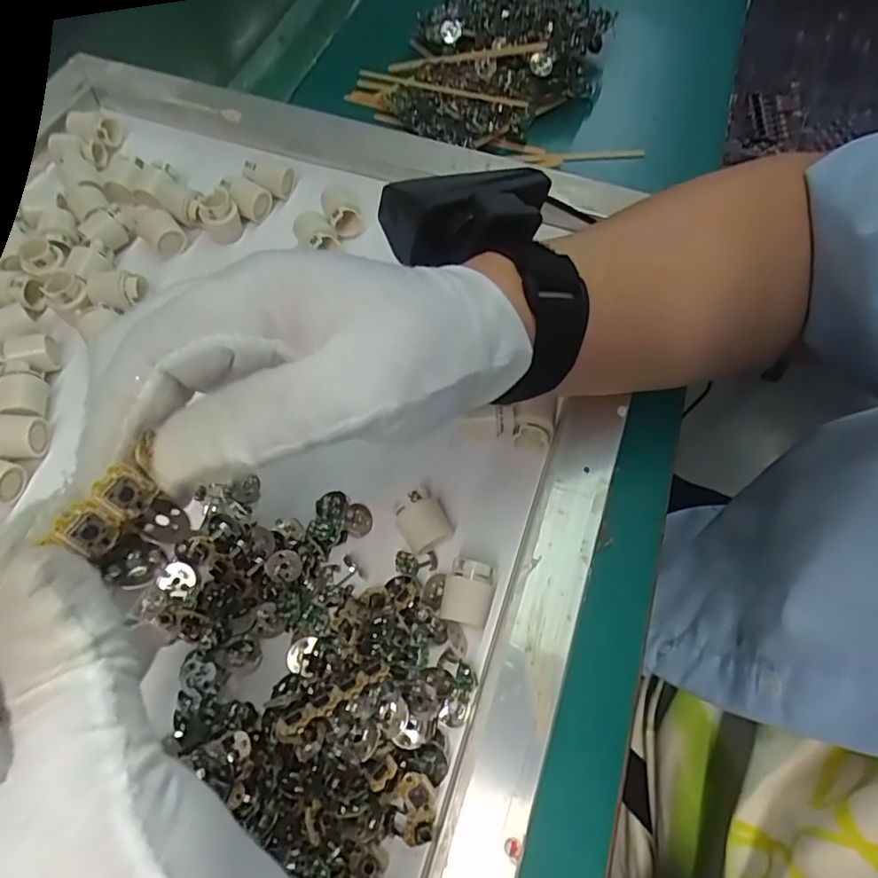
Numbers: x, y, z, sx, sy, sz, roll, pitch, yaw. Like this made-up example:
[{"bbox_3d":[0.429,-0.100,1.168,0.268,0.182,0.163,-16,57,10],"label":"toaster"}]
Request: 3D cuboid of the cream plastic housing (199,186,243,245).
[{"bbox_3d":[-0.129,-0.131,0.347,0.022,0.026,0.017,-19,63,-11],"label":"cream plastic housing"}]

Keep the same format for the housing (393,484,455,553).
[{"bbox_3d":[-0.007,0.039,0.268,0.021,0.019,0.026,-31,65,-16],"label":"housing"}]

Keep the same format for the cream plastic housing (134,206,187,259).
[{"bbox_3d":[-0.164,-0.120,0.345,0.027,0.016,0.020,38,67,19],"label":"cream plastic housing"}]

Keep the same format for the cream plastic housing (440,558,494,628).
[{"bbox_3d":[0.013,0.067,0.253,0.020,0.018,0.025,16,62,8],"label":"cream plastic housing"}]

